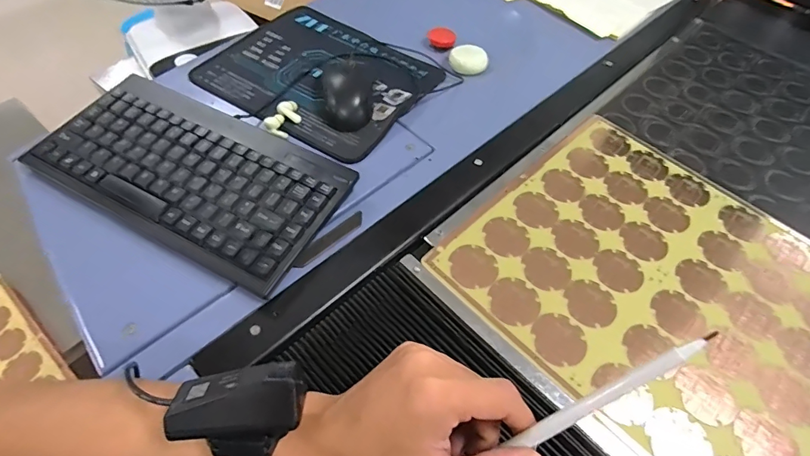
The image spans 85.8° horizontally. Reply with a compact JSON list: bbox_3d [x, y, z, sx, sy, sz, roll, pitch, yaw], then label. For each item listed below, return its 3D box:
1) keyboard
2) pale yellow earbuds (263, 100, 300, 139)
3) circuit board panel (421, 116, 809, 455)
[{"bbox_3d":[-0.209,-0.053,0.421,0.289,0.033,0.139,24,57,13],"label":"keyboard"},{"bbox_3d":[-0.134,-0.122,0.486,0.029,0.013,0.048,22,57,12],"label":"pale yellow earbuds"},{"bbox_3d":[0.288,0.088,0.371,0.304,0.006,0.462,-38,65,-26],"label":"circuit board panel"}]

